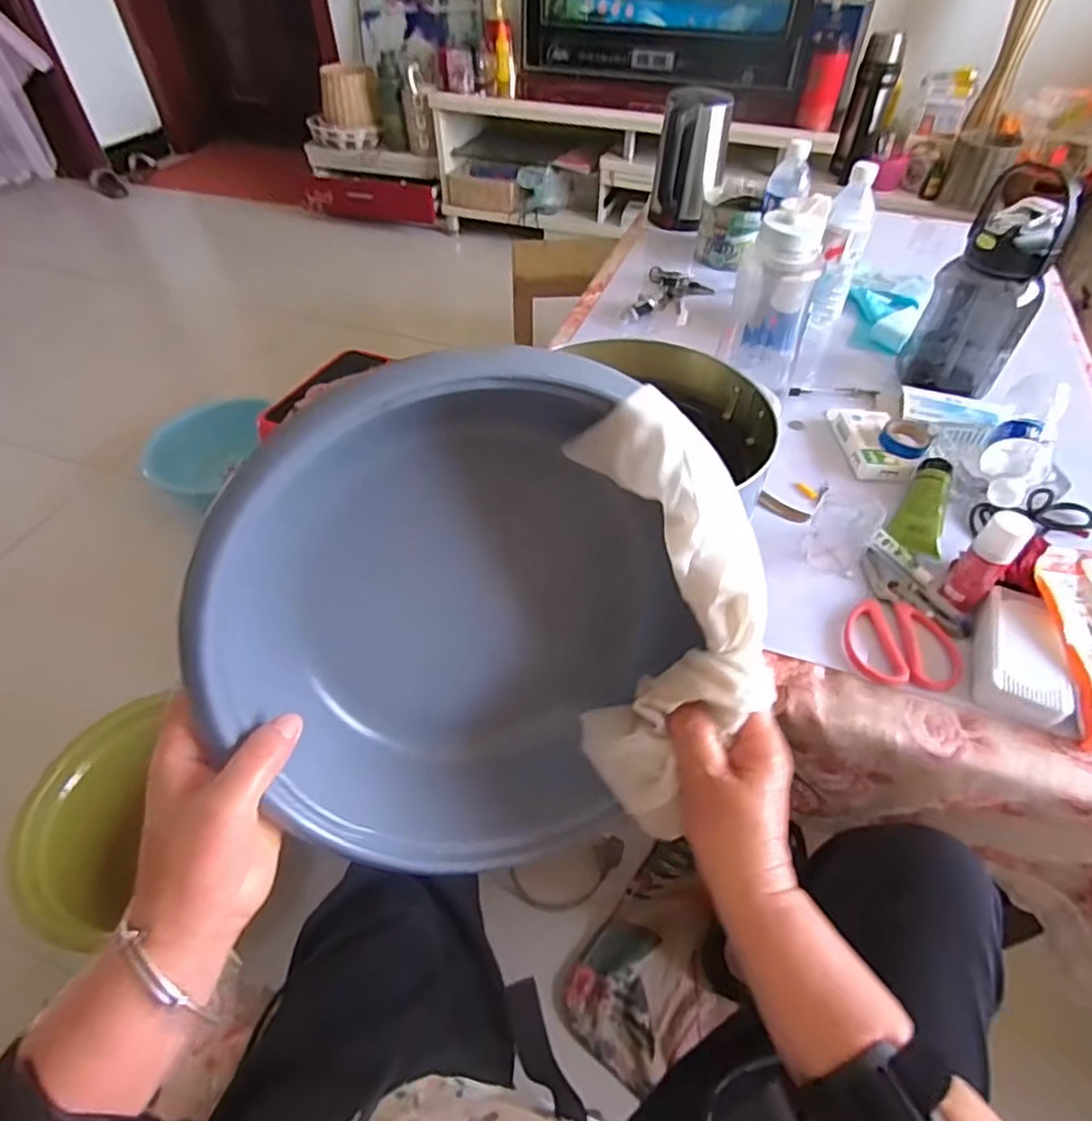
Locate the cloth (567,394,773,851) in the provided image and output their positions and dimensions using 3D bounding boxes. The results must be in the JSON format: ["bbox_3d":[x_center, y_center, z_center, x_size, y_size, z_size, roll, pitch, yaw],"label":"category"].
[{"bbox_3d":[0.072,0.035,0.346,0.099,0.241,0.047,-3,22,-2],"label":"cloth"}]

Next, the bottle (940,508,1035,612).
[{"bbox_3d":[0.410,0.004,0.593,0.033,0.105,0.033,32,56,25],"label":"bottle"}]

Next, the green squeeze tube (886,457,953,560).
[{"bbox_3d":[0.430,-0.067,0.716,0.050,0.030,0.144,22,52,18],"label":"green squeeze tube"}]

